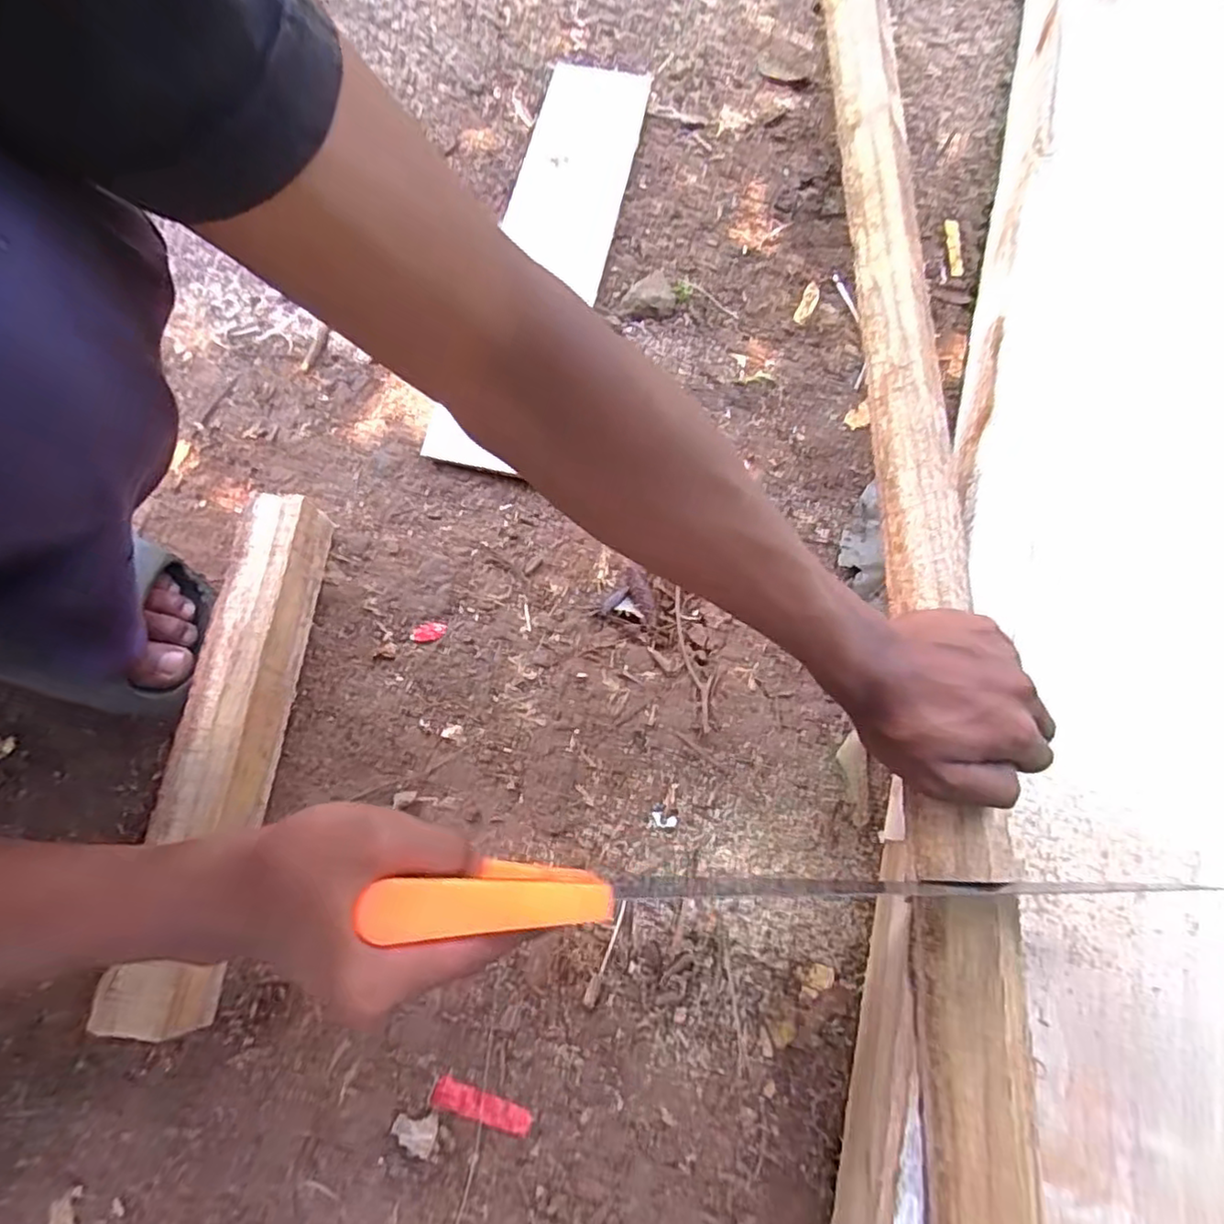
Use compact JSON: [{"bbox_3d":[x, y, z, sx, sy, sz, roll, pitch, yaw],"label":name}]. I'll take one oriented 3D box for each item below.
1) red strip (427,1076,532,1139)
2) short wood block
[{"bbox_3d":[-0.076,0.290,0.374,0.058,0.004,0.015,19,70,4],"label":"red strip"},{"bbox_3d":[-0.250,0.080,0.418,0.064,0.044,0.333,4,70,-2],"label":"short wood block"}]

